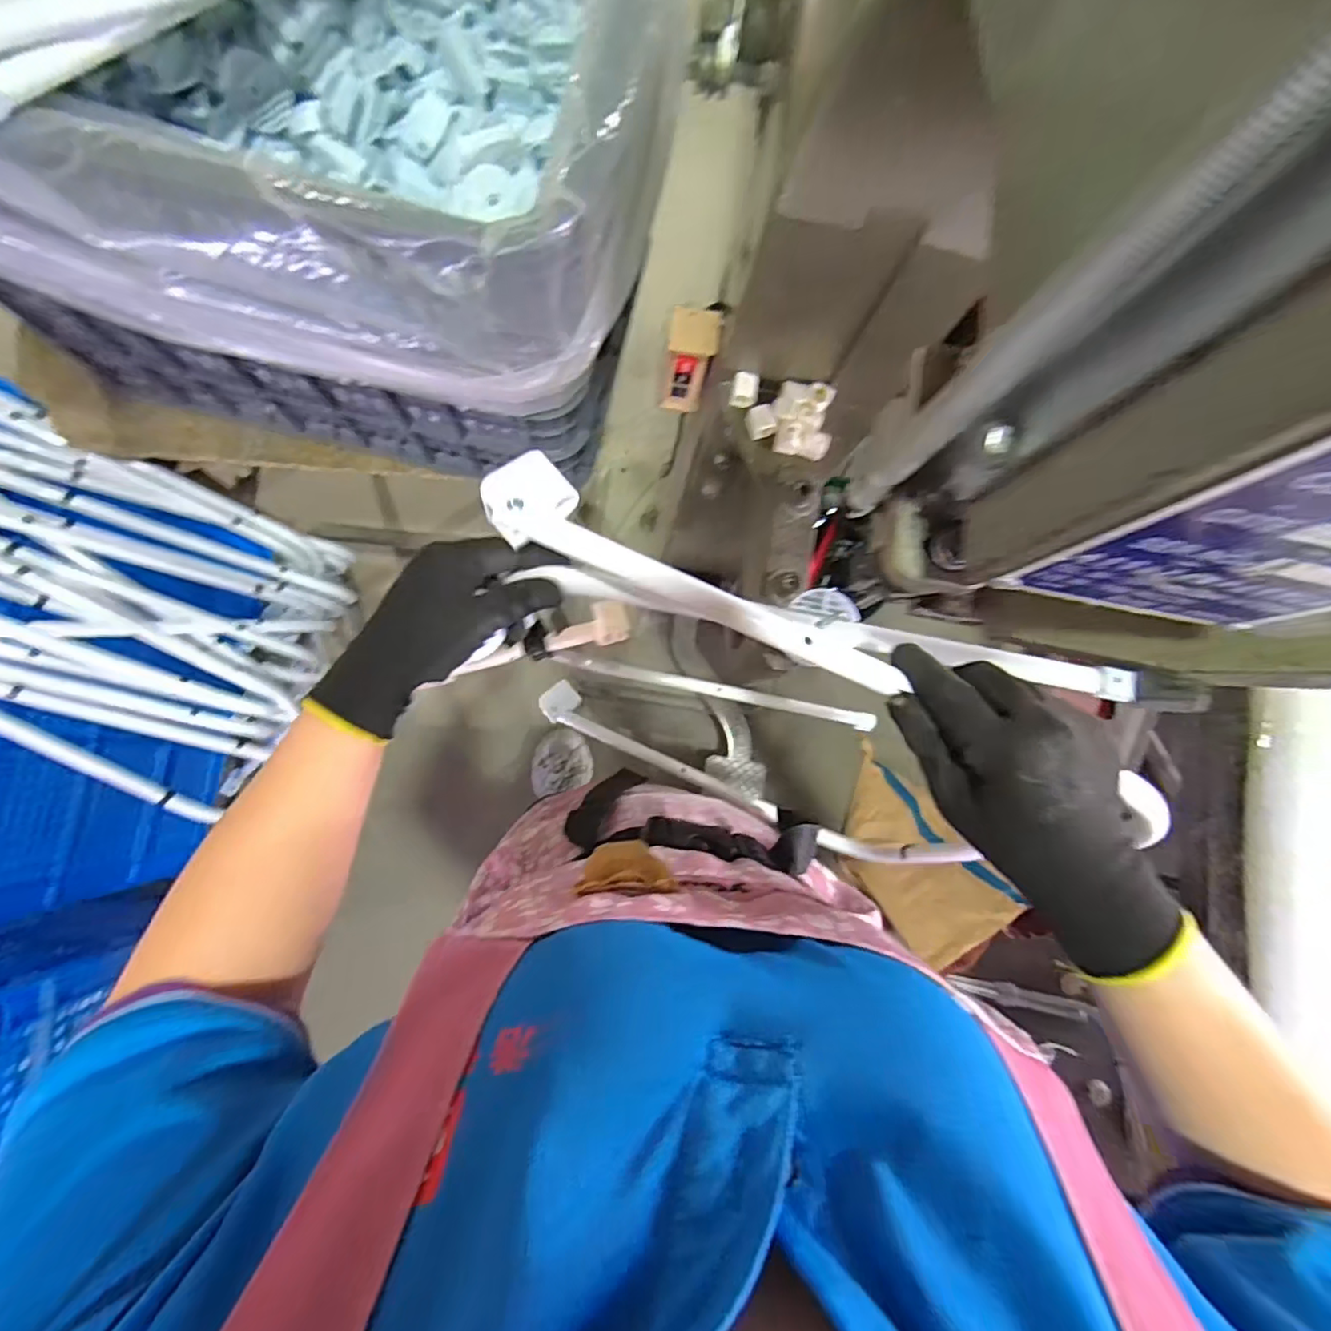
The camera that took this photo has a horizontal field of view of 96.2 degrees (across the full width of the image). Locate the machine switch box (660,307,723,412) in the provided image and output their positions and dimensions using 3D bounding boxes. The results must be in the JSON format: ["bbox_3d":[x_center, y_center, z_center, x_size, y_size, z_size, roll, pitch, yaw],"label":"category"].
[{"bbox_3d":[0.021,-0.310,0.614,0.051,0.122,0.040,7,82,-5],"label":"machine switch box"}]

